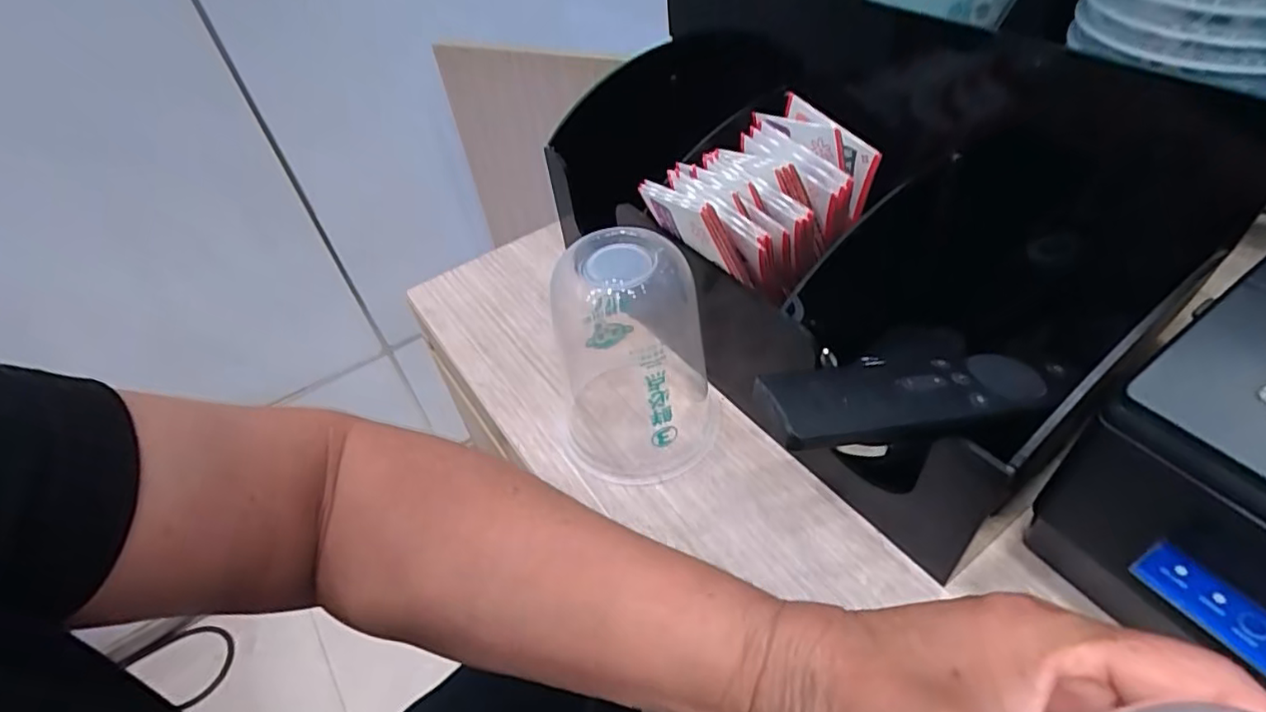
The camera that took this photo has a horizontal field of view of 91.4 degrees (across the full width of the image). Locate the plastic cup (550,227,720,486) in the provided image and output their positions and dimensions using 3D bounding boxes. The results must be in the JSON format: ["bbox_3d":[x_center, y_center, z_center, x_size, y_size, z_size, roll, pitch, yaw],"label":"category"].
[{"bbox_3d":[0.000,-0.004,0.303,0.079,0.112,0.085,-4,46,4],"label":"plastic cup"}]

